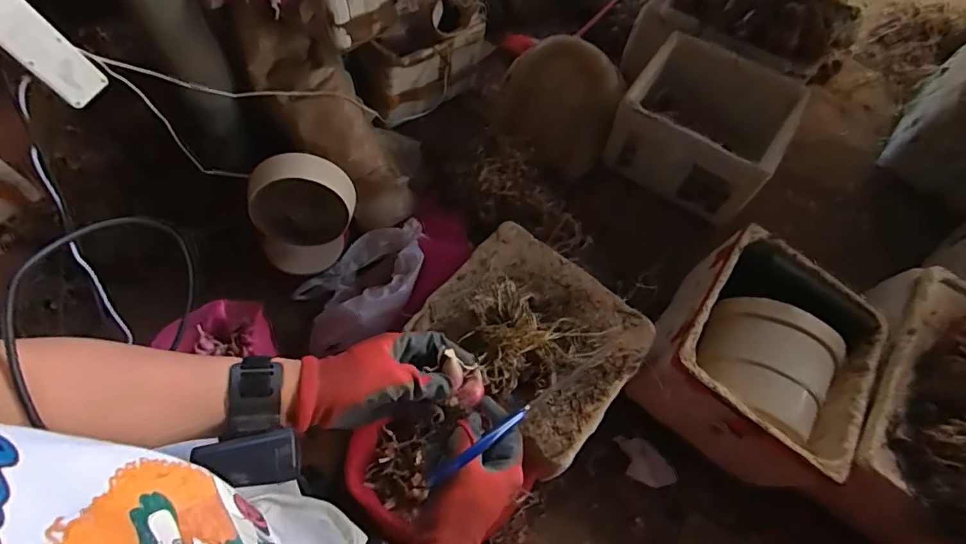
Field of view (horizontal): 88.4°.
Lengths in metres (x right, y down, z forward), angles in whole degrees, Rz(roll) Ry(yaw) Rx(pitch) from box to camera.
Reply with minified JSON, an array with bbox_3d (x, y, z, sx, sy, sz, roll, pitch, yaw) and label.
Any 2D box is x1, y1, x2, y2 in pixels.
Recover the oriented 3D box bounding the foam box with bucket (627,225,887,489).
[{"bbox_3d":[0.684,0.203,1.229,0.447,0.268,0.524,34,67,13],"label":"foam box with bucket"}]

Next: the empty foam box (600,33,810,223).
[{"bbox_3d":[0.726,-0.486,1.653,0.480,0.244,0.447,32,67,12],"label":"empty foam box"}]

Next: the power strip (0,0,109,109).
[{"bbox_3d":[-0.724,-0.366,0.817,0.032,0.186,0.082,12,62,25],"label":"power strip"}]

